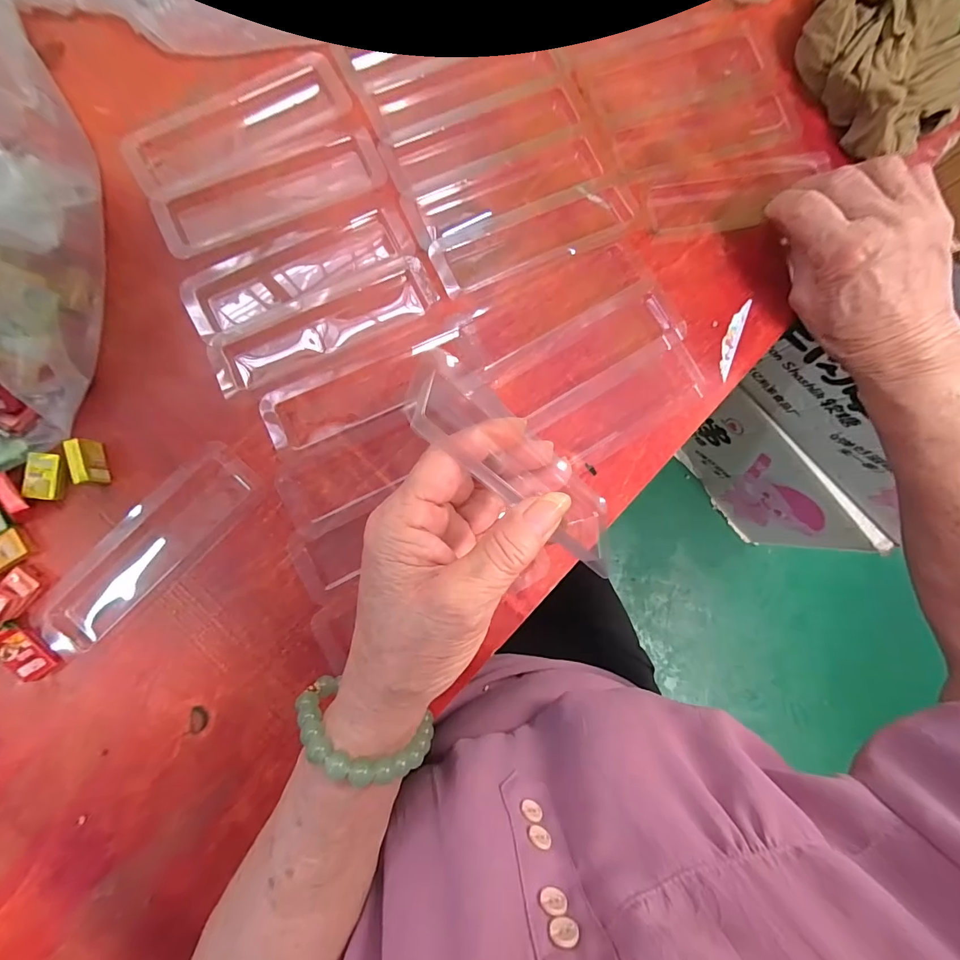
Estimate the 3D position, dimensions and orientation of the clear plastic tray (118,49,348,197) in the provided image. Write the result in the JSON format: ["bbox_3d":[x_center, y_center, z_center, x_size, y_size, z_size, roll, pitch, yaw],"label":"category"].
[{"bbox_3d":[-0.154,-0.227,0.273,0.135,0.010,0.051,-31,88,-6],"label":"clear plastic tray"}]

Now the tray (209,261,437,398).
[{"bbox_3d":[-0.095,-0.096,0.268,0.138,0.011,0.036,-25,87,-6],"label":"tray"}]

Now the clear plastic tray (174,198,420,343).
[{"bbox_3d":[-0.112,-0.136,0.271,0.141,0.012,0.048,-29,88,-6],"label":"clear plastic tray"}]

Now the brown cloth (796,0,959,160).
[{"bbox_3d":[0.282,-0.291,0.293,0.104,0.043,0.125,-25,87,-6],"label":"brown cloth"}]

